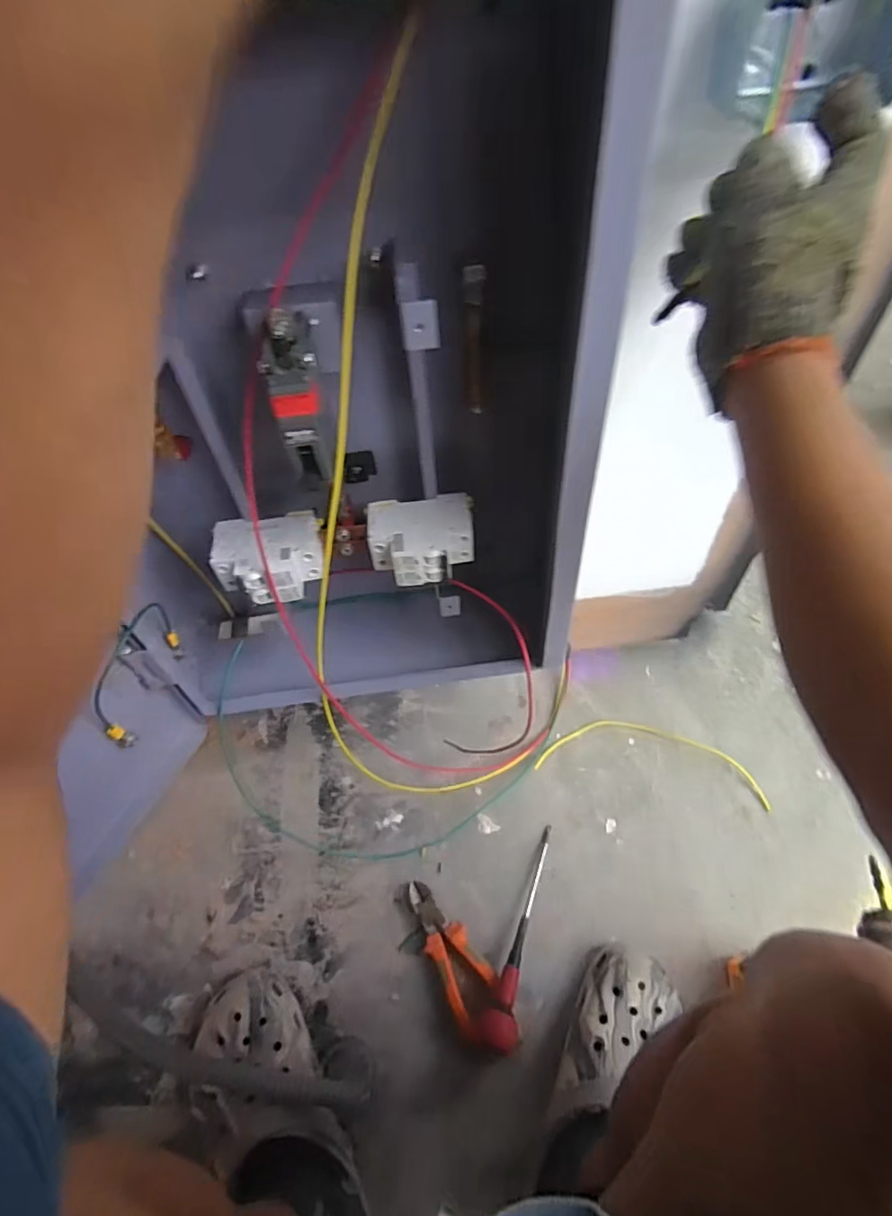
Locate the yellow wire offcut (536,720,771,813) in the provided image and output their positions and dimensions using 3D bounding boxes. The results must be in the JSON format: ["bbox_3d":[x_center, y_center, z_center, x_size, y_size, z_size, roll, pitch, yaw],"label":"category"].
[{"bbox_3d":[0.259,0.189,0.718,0.277,0.009,0.081,10,62,7],"label":"yellow wire offcut"}]

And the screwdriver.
[{"bbox_3d":[0.076,0.343,0.611,0.038,0.040,0.218,13,62,9],"label":"screwdriver"}]

